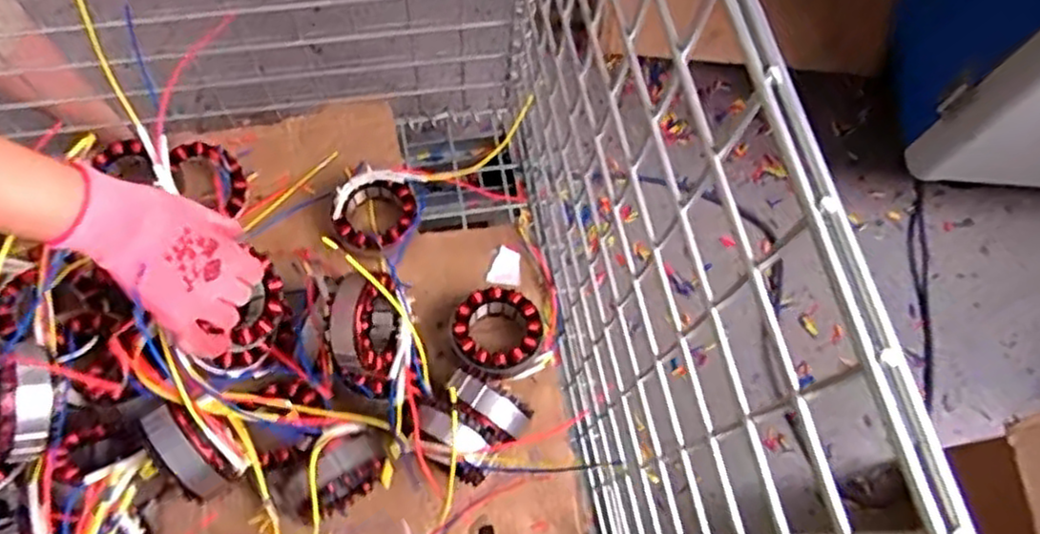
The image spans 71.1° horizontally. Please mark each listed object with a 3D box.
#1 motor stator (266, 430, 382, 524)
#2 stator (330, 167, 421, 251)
[{"bbox_3d":[-0.165,0.177,0.628,0.090,0.083,0.053,-33,74,-15],"label":"motor stator"},{"bbox_3d":[-0.144,-0.052,0.736,0.090,0.051,0.079,-9,69,-7],"label":"stator"}]

